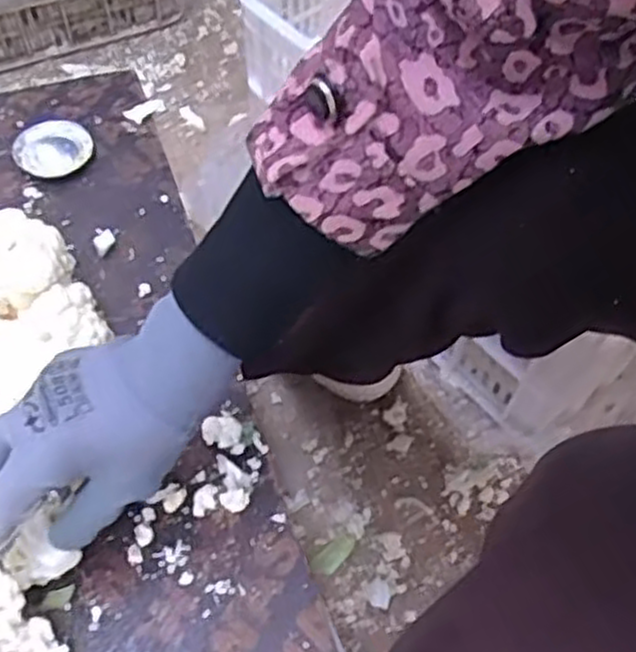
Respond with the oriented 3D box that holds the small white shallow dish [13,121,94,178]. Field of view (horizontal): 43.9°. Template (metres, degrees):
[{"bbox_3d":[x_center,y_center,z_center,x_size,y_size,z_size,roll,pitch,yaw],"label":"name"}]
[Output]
[{"bbox_3d":[-0.232,-0.156,0.694,0.065,0.009,0.058,-21,62,-14],"label":"small white shallow dish"}]

